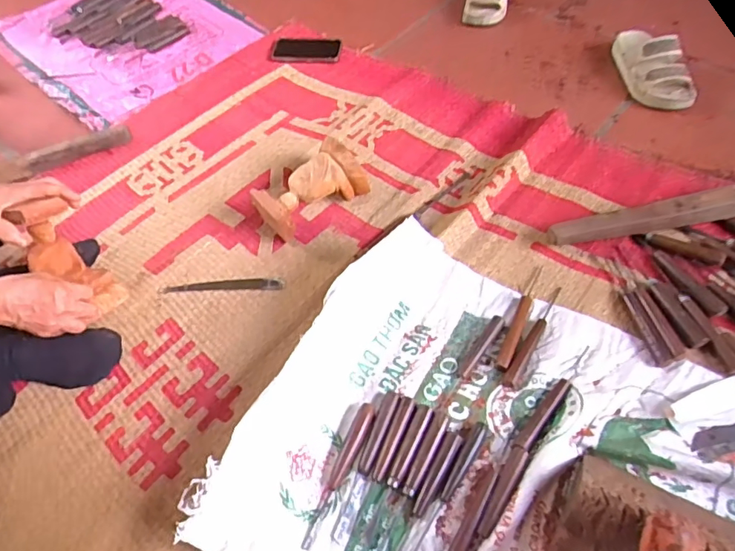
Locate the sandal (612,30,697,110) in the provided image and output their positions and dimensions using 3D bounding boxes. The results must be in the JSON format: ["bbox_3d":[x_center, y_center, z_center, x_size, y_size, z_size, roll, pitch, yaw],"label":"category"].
[{"bbox_3d":[0.537,-0.397,0.953,0.096,0.076,0.202,-2,56,4],"label":"sandal"}]

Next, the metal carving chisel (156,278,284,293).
[{"bbox_3d":[-0.228,0.016,0.806,0.197,0.006,0.022,-1,56,4],"label":"metal carving chisel"}]

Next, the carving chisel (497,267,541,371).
[{"bbox_3d":[0.216,0.056,0.713,0.018,0.007,0.179,19,60,17],"label":"carving chisel"}]

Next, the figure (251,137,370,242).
[{"bbox_3d":[-0.092,-0.142,0.847,0.188,0.087,0.086,-33,60,-16],"label":"figure"}]

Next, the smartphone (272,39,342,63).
[{"bbox_3d":[-0.137,-0.506,1.141,0.154,0.004,0.092,1,56,6],"label":"smartphone"}]

